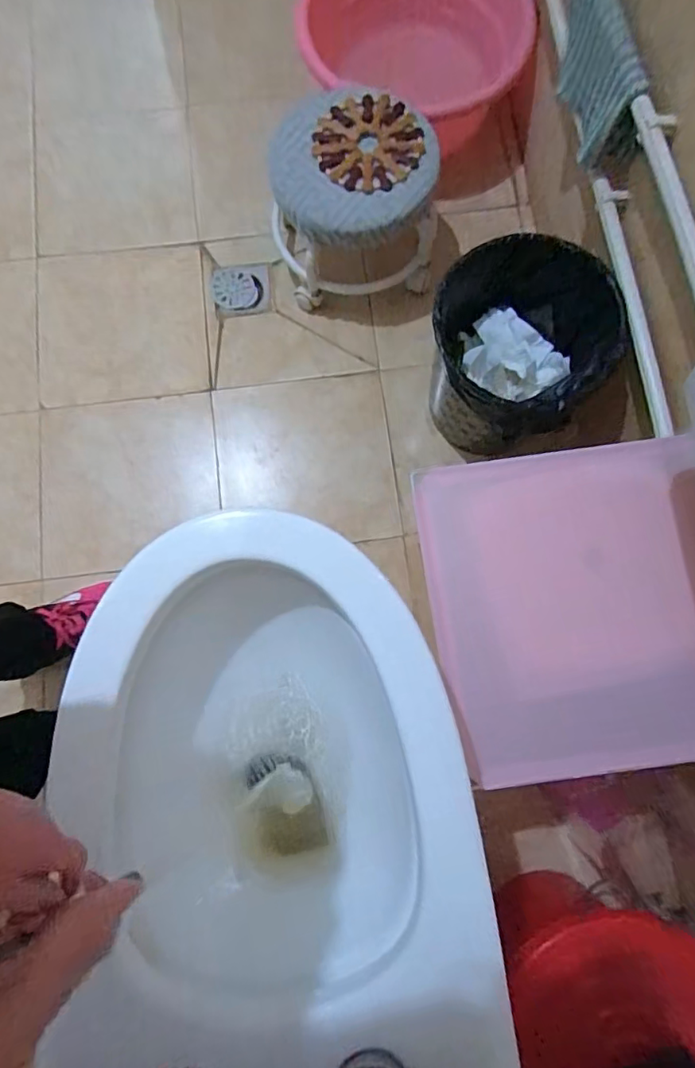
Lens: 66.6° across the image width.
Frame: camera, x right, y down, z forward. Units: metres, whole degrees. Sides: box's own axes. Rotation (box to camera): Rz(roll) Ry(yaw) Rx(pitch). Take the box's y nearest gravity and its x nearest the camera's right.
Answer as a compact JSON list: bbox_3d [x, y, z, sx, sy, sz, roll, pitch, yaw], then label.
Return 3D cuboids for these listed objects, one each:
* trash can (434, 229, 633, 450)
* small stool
[{"bbox_3d":[0.226,-0.248,0.771,0.226,0.246,0.210,0,80,0],"label":"trash can"},{"bbox_3d":[0.006,-0.535,0.877,0.256,0.214,0.240,-4,80,-1],"label":"small stool"}]

